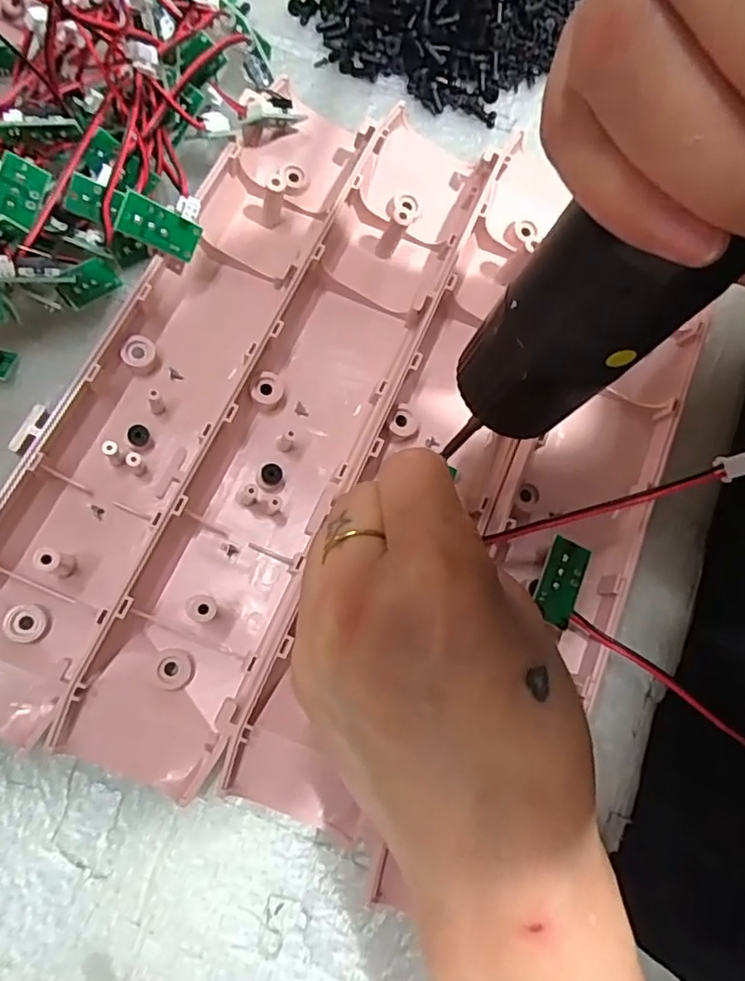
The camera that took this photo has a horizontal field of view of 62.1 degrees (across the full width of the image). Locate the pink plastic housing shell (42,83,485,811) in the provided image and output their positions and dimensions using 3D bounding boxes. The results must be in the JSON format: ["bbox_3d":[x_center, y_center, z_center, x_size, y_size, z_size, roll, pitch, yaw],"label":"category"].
[{"bbox_3d":[-0.023,-0.033,0.233,0.056,0.021,0.276,24,74,5],"label":"pink plastic housing shell"}]

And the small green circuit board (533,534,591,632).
[{"bbox_3d":[0.063,0.030,0.208,0.014,0.004,0.028,24,74,0],"label":"small green circuit board"}]

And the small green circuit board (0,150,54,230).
[{"bbox_3d":[-0.125,-0.106,0.219,0.015,0.004,0.021,21,108,-32],"label":"small green circuit board"}]

